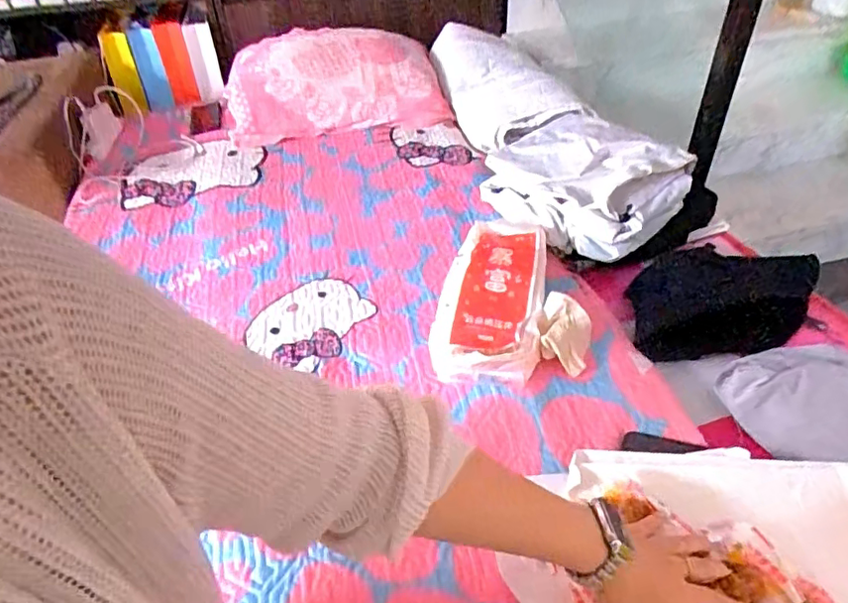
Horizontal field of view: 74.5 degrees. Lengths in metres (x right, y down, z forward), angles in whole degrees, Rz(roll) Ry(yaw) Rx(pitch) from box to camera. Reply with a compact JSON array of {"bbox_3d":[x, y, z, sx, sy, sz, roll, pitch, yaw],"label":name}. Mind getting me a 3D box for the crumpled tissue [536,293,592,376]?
[{"bbox_3d":[0.190,0.043,0.754,0.071,0.067,0.079,13,43,18],"label":"crumpled tissue"}]

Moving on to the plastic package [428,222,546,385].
[{"bbox_3d":[0.099,-0.018,0.819,0.147,0.063,0.303,6,41,10],"label":"plastic package"}]

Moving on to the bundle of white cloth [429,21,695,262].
[{"bbox_3d":[0.234,-0.377,1.148,0.312,0.180,0.780,-11,41,-10],"label":"bundle of white cloth"}]

